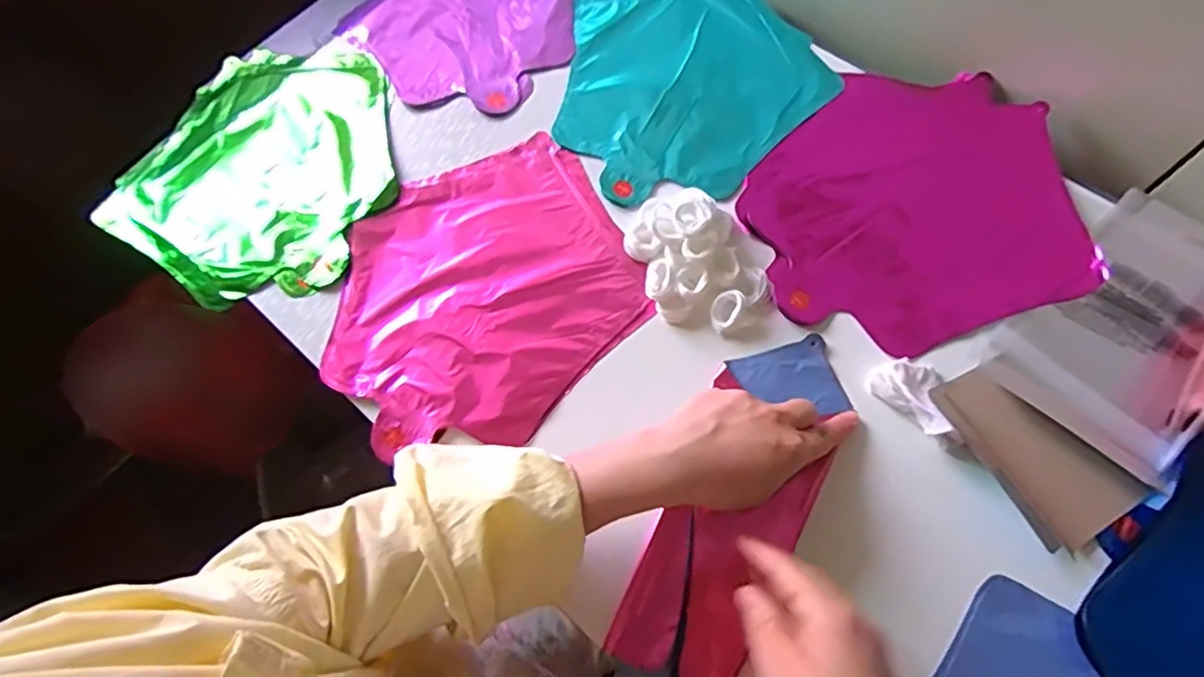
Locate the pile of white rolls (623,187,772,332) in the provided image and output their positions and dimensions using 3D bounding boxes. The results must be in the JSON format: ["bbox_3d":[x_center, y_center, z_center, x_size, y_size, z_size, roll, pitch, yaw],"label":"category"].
[{"bbox_3d":[0.066,-0.062,0.459,0.084,0.036,0.118,-23,68,-5],"label":"pile of white rolls"}]

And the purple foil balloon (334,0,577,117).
[{"bbox_3d":[-0.131,-0.307,0.601,0.215,0.018,0.233,-1,67,4],"label":"purple foil balloon"}]

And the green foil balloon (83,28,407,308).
[{"bbox_3d":[-0.282,-0.154,0.542,0.242,0.039,0.250,-1,67,4],"label":"green foil balloon"}]

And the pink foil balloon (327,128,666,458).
[{"bbox_3d":[-0.092,-0.035,0.477,0.226,0.012,0.219,-26,68,-7],"label":"pink foil balloon"}]

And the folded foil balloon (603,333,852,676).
[{"bbox_3d":[0.080,0.117,0.405,0.083,0.010,0.268,27,71,13],"label":"folded foil balloon"}]

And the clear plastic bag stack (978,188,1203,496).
[{"bbox_3d":[0.377,-0.018,0.435,0.221,0.011,0.122,-42,71,-13],"label":"clear plastic bag stack"}]

